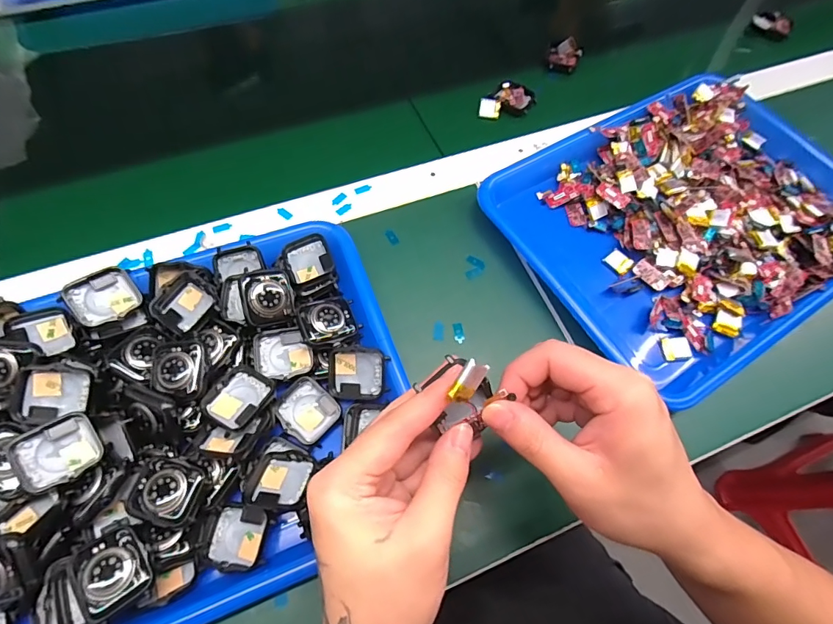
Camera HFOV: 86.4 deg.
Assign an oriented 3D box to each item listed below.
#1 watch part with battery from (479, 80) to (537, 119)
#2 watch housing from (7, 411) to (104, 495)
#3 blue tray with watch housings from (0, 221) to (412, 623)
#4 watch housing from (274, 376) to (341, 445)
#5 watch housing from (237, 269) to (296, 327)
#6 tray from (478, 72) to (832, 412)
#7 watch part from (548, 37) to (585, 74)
[{"bbox_3d":[0.100,-0.231,0.491,0.042,0.013,0.060,42,70,16],"label":"watch part with battery"},{"bbox_3d":[-0.222,0.086,0.275,0.042,0.008,0.037,-31,92,-37],"label":"watch housing"},{"bbox_3d":[-0.170,0.074,0.299,0.326,0.043,0.247,-19,67,-11],"label":"blue tray with watch housings"},{"bbox_3d":[-0.079,0.071,0.323,0.039,0.010,0.037,40,69,15],"label":"watch housing"},{"bbox_3d":[-0.112,-0.011,0.333,0.037,0.008,0.042,-4,78,-28],"label":"watch housing"},{"bbox_3d":[0.251,-0.087,0.414,0.321,0.037,0.250,-29,69,-15],"label":"tray"},{"bbox_3d":[0.179,-0.309,0.534,0.037,0.020,0.037,1,65,-2],"label":"watch part"}]

